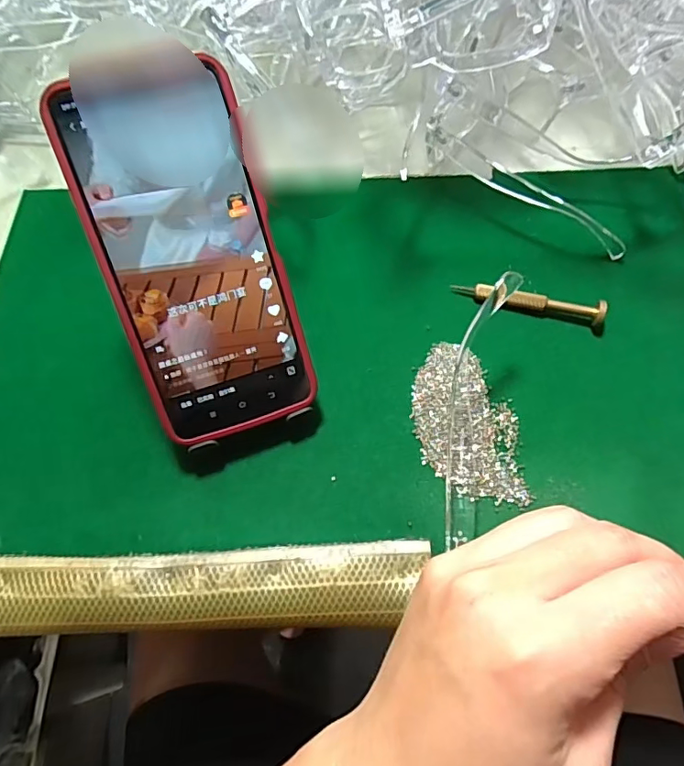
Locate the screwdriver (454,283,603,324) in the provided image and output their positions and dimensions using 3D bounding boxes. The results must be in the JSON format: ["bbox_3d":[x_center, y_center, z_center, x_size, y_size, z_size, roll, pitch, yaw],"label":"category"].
[{"bbox_3d":[0.110,-0.048,0.309,0.086,0.015,0.011,14,67,9],"label":"screwdriver"}]

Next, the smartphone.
[{"bbox_3d":[-0.072,-0.056,0.247,0.085,0.006,0.171,-18,107,-8],"label":"smartphone"}]

